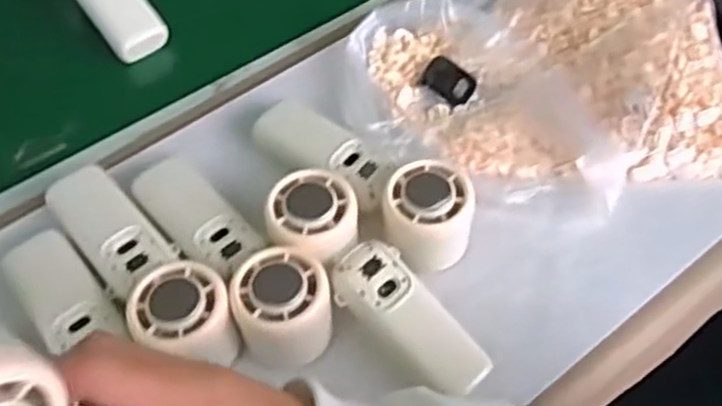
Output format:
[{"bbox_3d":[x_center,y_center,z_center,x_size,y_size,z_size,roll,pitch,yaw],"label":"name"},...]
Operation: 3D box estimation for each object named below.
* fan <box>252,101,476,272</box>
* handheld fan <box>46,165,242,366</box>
[{"bbox_3d":[0.001,-0.024,0.499,0.173,0.045,0.056,41,66,20],"label":"fan"},{"bbox_3d":[-0.139,0.039,0.468,0.050,0.047,0.170,-38,55,-21],"label":"handheld fan"}]

